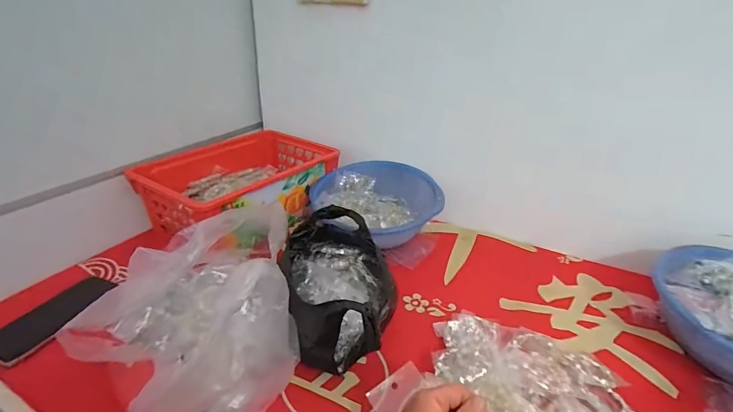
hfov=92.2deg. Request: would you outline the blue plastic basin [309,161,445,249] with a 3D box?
[{"bbox_3d":[0.018,0.000,0.749,0.271,0.096,0.236,2,27,-2],"label":"blue plastic basin"}]

